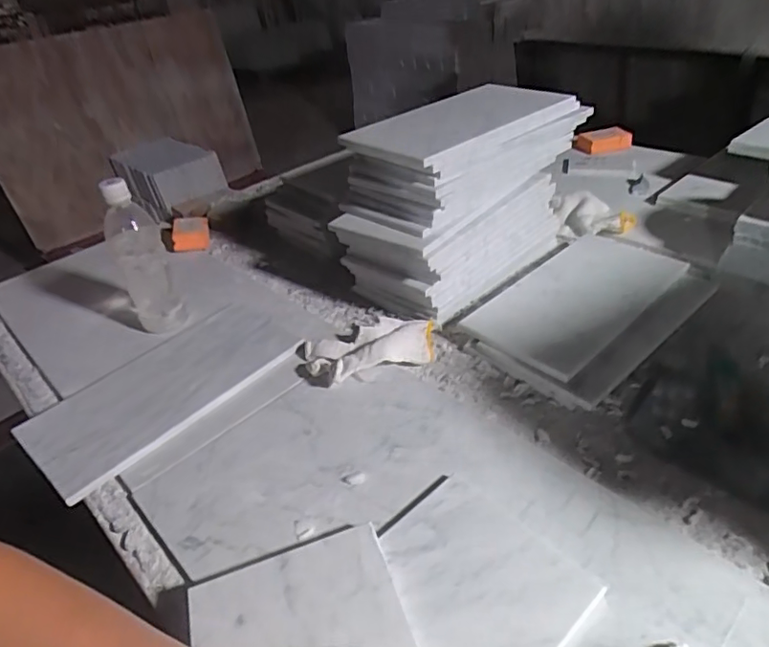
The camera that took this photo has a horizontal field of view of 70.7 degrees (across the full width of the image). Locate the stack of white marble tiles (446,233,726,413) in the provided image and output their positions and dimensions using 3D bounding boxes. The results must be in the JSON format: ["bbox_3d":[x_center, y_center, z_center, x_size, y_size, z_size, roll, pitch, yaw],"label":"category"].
[{"bbox_3d":[0.255,-0.033,0.717,0.330,0.026,0.227,-31,42,-31],"label":"stack of white marble tiles"}]

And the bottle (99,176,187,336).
[{"bbox_3d":[-0.320,-0.087,0.710,0.058,0.199,0.072,-21,37,-20],"label":"bottle"}]

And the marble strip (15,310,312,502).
[{"bbox_3d":[-0.259,0.066,0.660,0.174,0.013,0.320,23,44,35],"label":"marble strip"}]

